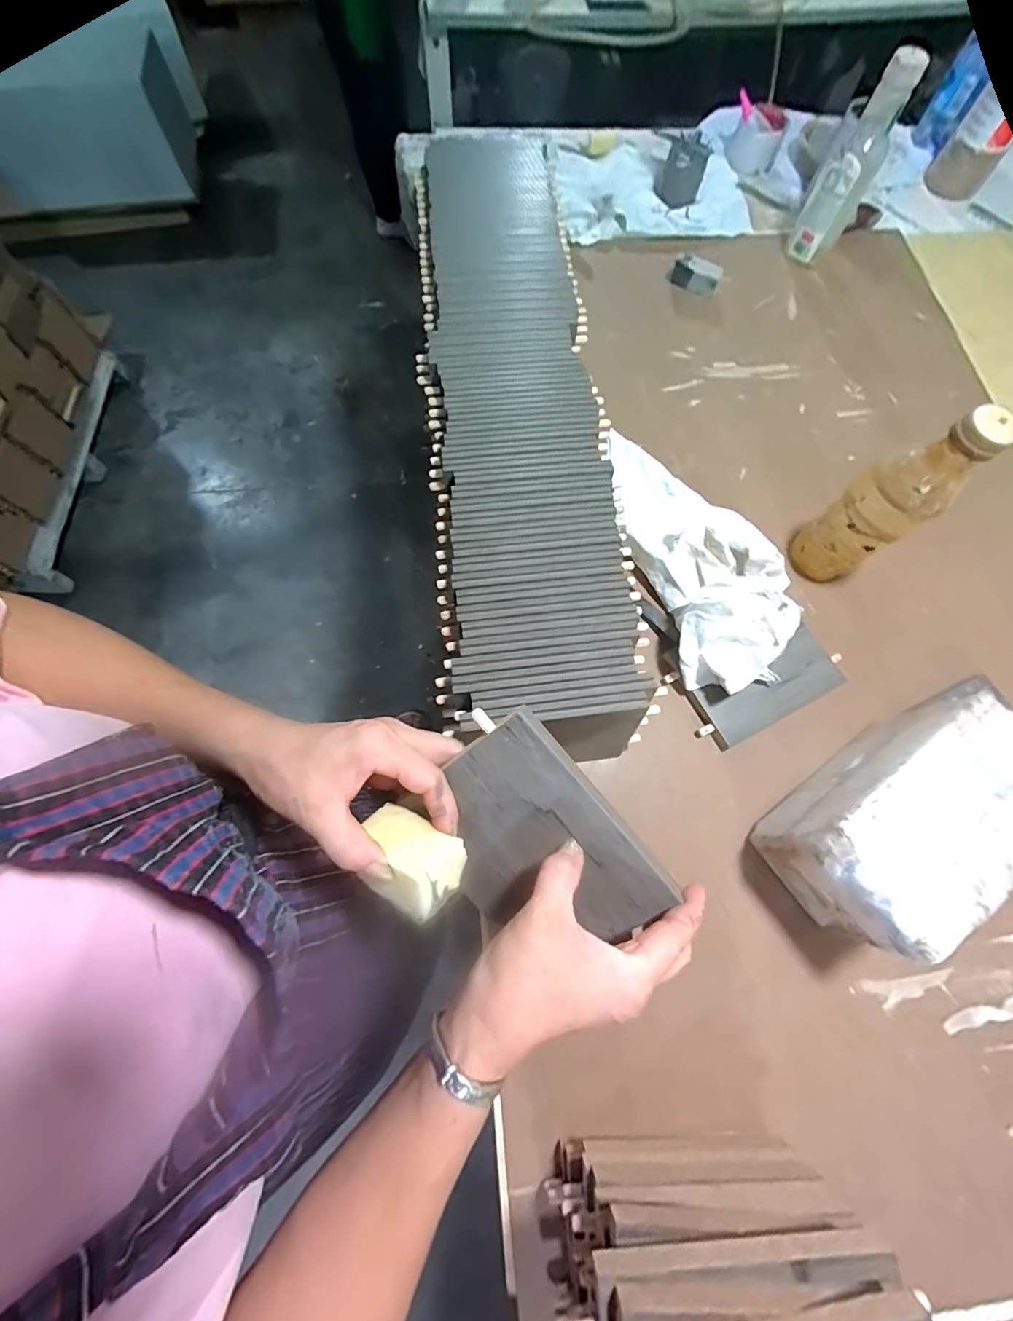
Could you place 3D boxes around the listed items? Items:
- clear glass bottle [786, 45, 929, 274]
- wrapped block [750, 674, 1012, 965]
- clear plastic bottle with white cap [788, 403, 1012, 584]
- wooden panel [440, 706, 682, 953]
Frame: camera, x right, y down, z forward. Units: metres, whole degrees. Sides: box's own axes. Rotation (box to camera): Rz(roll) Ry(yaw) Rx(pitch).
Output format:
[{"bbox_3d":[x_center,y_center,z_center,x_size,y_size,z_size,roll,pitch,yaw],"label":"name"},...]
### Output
[{"bbox_3d":[0.462,-0.660,0.644,0.071,0.203,0.062,31,73,8],"label":"clear glass bottle"},{"bbox_3d":[0.332,0.132,0.411,0.216,0.128,0.114,-36,75,-12],"label":"wrapped block"},{"bbox_3d":[0.358,-0.153,0.461,0.064,0.207,0.067,11,71,2],"label":"clear plastic bottle with white cap"},{"bbox_3d":[0.017,0.115,0.295,0.112,0.006,0.146,-37,93,17],"label":"wooden panel"}]

